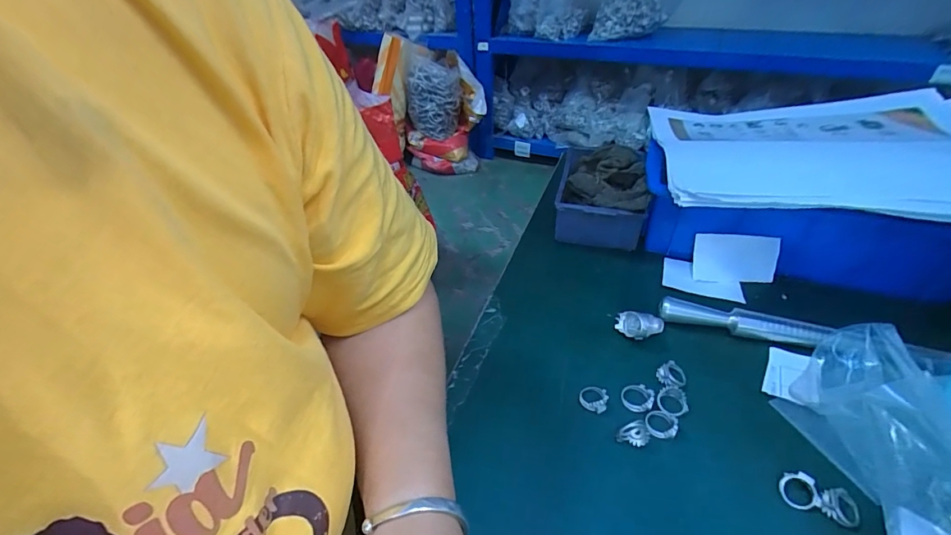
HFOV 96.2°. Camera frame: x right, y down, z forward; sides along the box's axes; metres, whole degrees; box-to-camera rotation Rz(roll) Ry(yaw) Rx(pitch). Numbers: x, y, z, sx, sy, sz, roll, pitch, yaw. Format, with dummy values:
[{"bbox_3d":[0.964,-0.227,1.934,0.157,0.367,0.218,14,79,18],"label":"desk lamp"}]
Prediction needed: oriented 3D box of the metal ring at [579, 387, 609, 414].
[{"bbox_3d":[0.092,0.101,0.332,0.021,0.007,0.019,18,45,21],"label":"metal ring"}]

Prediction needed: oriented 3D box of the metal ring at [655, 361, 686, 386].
[{"bbox_3d":[0.157,0.087,0.342,0.021,0.010,0.022,-1,41,1],"label":"metal ring"}]

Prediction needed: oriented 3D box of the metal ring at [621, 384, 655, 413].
[{"bbox_3d":[0.125,0.099,0.329,0.022,0.007,0.023,-1,41,1],"label":"metal ring"}]

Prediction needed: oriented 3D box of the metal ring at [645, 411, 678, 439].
[{"bbox_3d":[0.137,0.115,0.314,0.022,0.007,0.021,-3,44,22],"label":"metal ring"}]

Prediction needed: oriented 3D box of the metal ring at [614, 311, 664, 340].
[{"bbox_3d":[0.146,0.053,0.376,0.041,0.023,0.020,5,42,7],"label":"metal ring"}]

